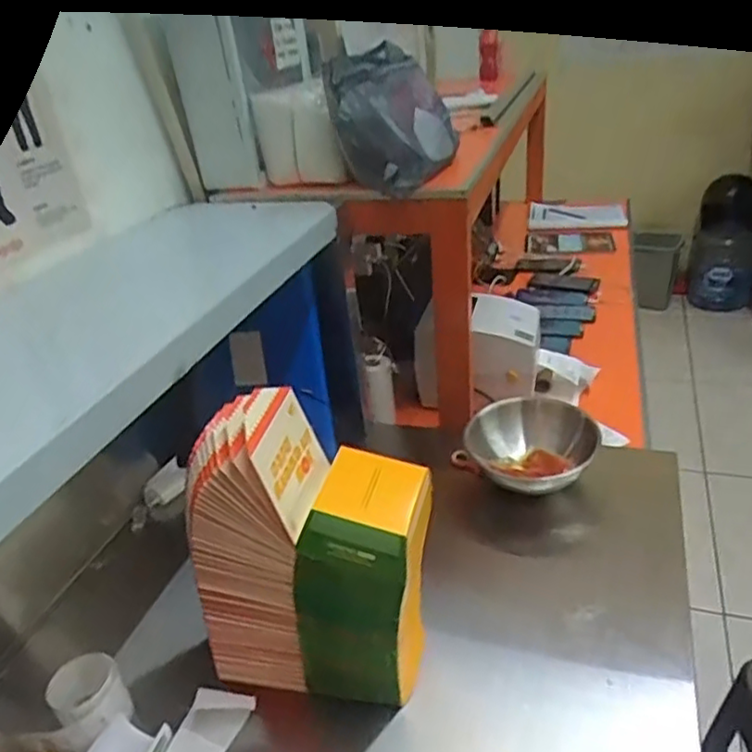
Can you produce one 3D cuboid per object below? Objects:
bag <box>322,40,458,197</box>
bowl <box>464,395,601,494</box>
[{"bbox_3d":[0.026,-0.357,0.917,0.124,0.164,0.172,12,34,29],"label":"bag"},{"bbox_3d":[0.234,0.106,0.987,0.167,0.103,0.168,-5,30,3],"label":"bowl"}]

